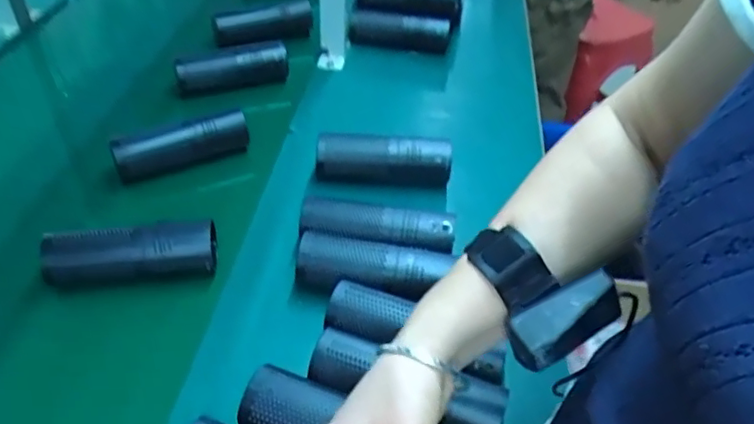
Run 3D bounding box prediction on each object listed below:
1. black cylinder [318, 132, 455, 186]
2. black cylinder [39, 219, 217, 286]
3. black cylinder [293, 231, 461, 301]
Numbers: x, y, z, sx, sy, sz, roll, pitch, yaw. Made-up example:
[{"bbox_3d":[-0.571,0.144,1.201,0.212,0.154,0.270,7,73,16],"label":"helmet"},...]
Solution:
[{"bbox_3d":[0.007,-0.065,0.728,0.162,0.045,0.051,5,44,-1],"label":"black cylinder"},{"bbox_3d":[-0.249,0.040,0.608,0.164,0.049,0.045,-6,45,-11],"label":"black cylinder"},{"bbox_3d":[-0.006,0.054,0.604,0.150,0.045,0.048,4,44,-1],"label":"black cylinder"}]

